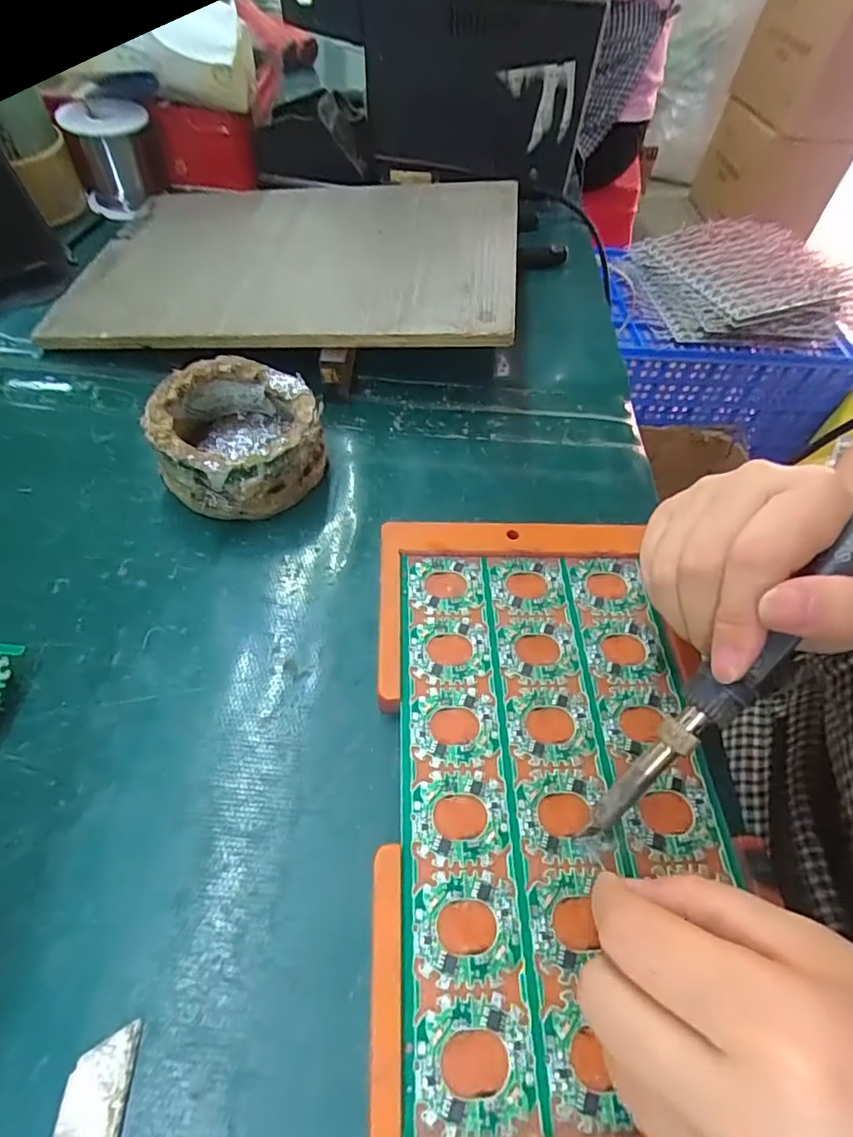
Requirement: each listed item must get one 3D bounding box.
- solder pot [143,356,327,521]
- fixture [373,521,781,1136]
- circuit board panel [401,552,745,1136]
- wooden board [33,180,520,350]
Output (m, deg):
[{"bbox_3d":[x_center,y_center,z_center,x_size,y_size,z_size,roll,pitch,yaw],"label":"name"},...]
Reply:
[{"bbox_3d":[-0.099,-0.069,0.294,0.081,0.042,0.083,2,55,-2],"label":"solder pot"},{"bbox_3d":[0.049,0.077,0.216,0.132,0.008,0.236,0,55,-4],"label":"fixture"},{"bbox_3d":[0.050,0.077,0.217,0.119,0.005,0.203,0,55,-3],"label":"circuit board panel"},{"bbox_3d":[-0.086,-0.219,0.385,0.291,0.012,0.205,3,56,7],"label":"wooden board"}]

